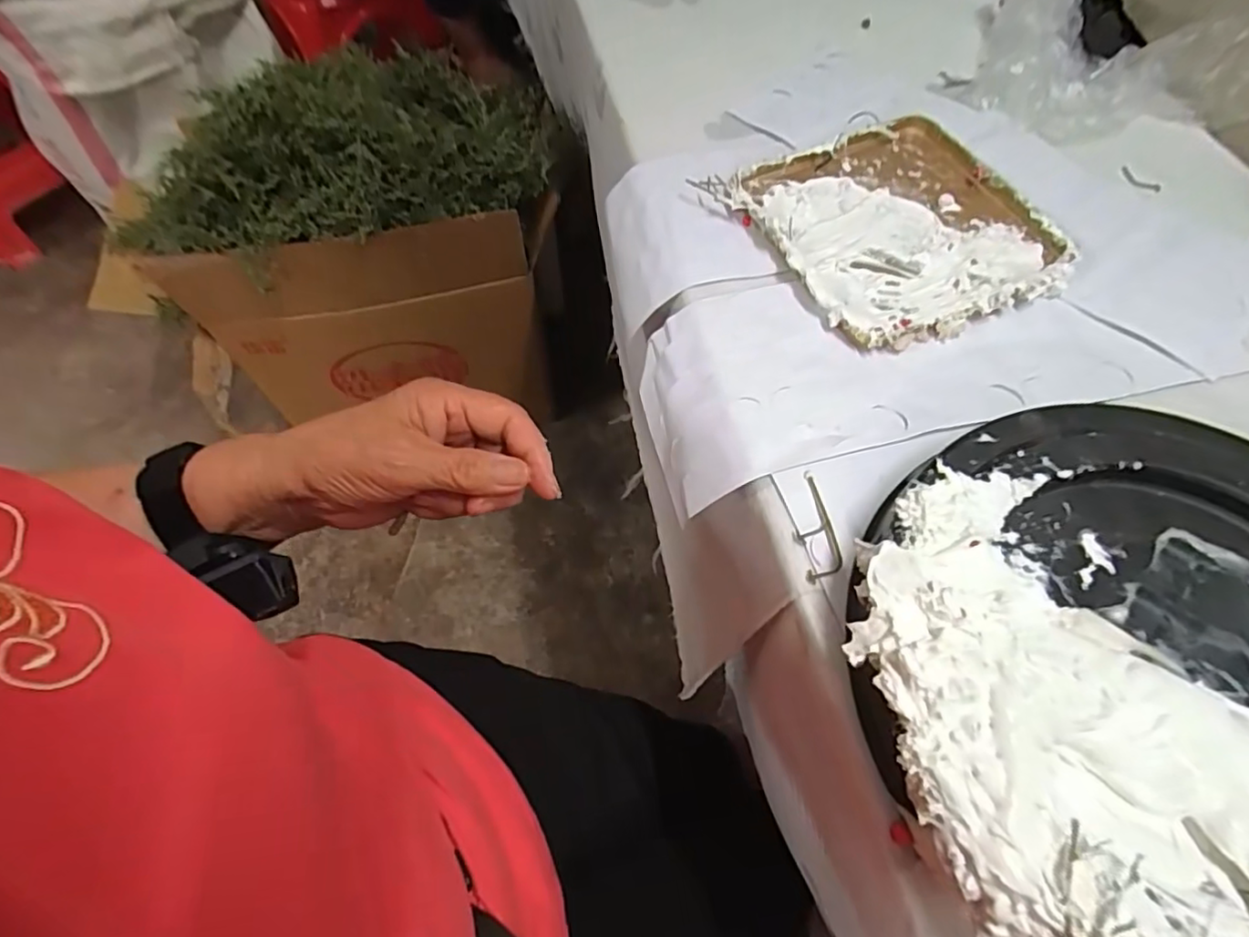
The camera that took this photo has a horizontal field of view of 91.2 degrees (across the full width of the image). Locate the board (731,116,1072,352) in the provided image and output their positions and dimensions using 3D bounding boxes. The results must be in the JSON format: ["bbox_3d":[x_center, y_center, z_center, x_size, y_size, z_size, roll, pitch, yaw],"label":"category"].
[{"bbox_3d":[0.206,-0.185,0.459,0.196,0.015,0.200,-21,64,-11],"label":"board"}]

